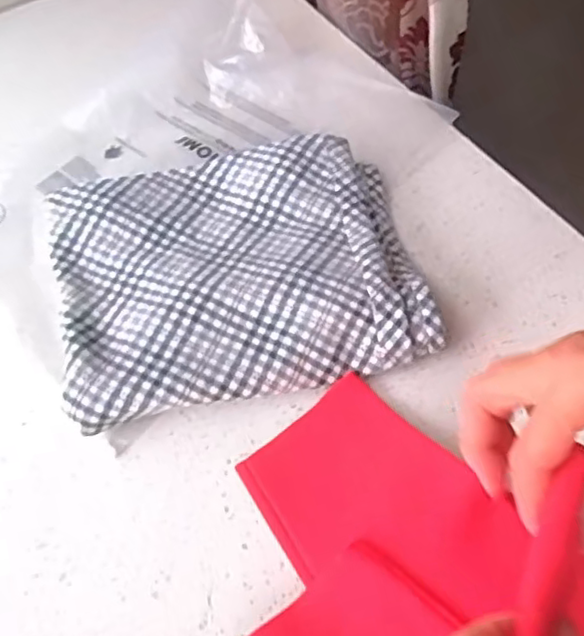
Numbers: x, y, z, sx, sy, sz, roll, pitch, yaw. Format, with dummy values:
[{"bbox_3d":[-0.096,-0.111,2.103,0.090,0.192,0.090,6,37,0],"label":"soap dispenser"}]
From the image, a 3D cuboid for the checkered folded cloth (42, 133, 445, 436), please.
[{"bbox_3d":[-0.041,-0.035,0.486,0.251,0.042,0.205,-14,56,-4],"label":"checkered folded cloth"}]

